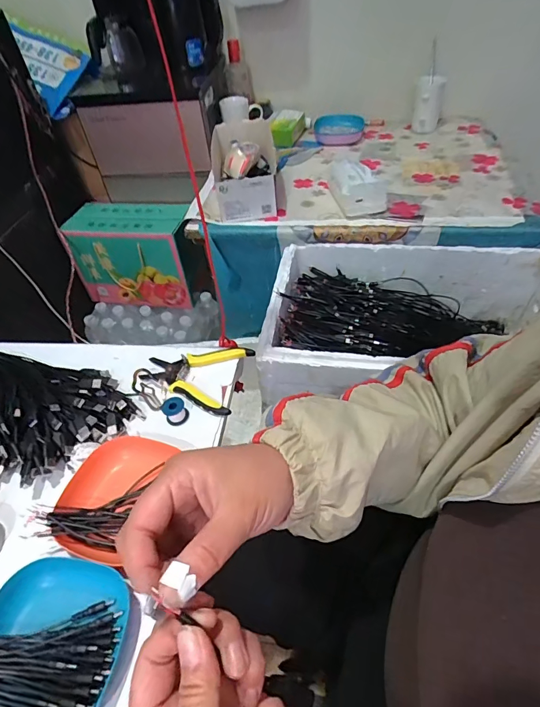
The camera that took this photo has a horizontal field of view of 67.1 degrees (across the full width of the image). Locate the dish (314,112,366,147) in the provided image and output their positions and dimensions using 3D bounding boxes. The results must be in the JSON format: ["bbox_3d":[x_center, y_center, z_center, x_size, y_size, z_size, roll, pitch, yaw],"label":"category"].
[{"bbox_3d":[0.195,-0.630,1.142,0.139,0.046,0.114,0,47,6],"label":"dish"}]

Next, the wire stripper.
[{"bbox_3d":[-0.114,0.030,0.596,0.153,0.015,0.113,8,48,13],"label":"wire stripper"}]

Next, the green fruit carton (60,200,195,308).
[{"bbox_3d":[-0.371,-0.282,1.169,0.324,0.238,0.167,7,48,12],"label":"green fruit carton"}]

